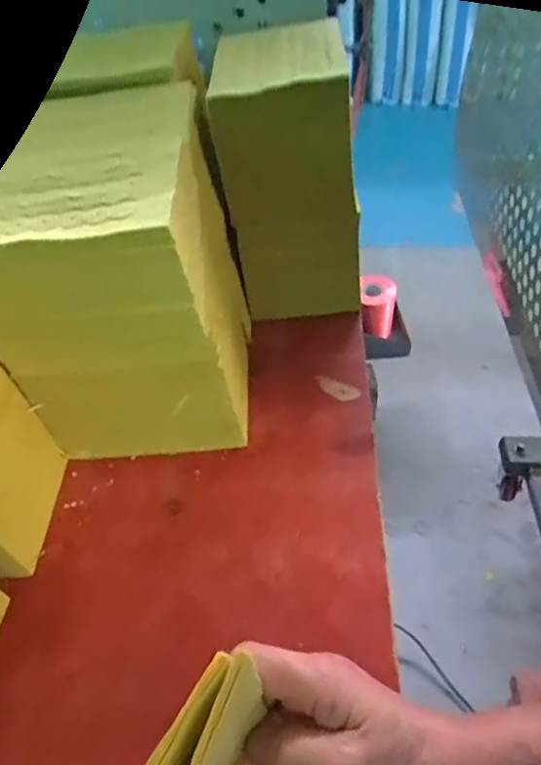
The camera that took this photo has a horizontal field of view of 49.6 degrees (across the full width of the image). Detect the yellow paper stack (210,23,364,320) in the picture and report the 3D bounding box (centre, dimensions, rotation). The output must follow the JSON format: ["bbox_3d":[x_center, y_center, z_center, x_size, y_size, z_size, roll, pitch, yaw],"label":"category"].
[{"bbox_3d":[0.020,-0.204,0.590,0.123,0.237,0.168,-3,47,4],"label":"yellow paper stack"}]

